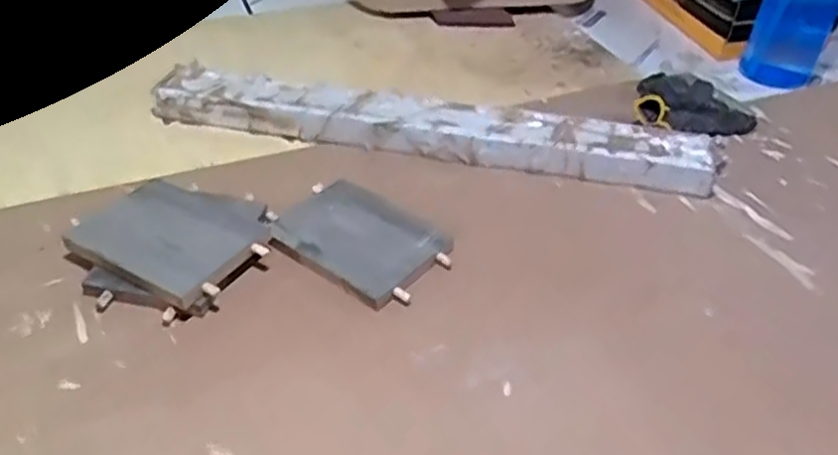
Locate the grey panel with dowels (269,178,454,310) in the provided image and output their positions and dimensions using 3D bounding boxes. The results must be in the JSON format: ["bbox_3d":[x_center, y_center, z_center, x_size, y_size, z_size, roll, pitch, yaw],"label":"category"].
[{"bbox_3d":[-0.059,0.011,0.706,0.167,0.016,0.122,26,44,27],"label":"grey panel with dowels"}]

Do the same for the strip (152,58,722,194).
[{"bbox_3d":[0.006,-0.124,0.865,0.662,0.044,0.086,9,39,8],"label":"strip"}]

